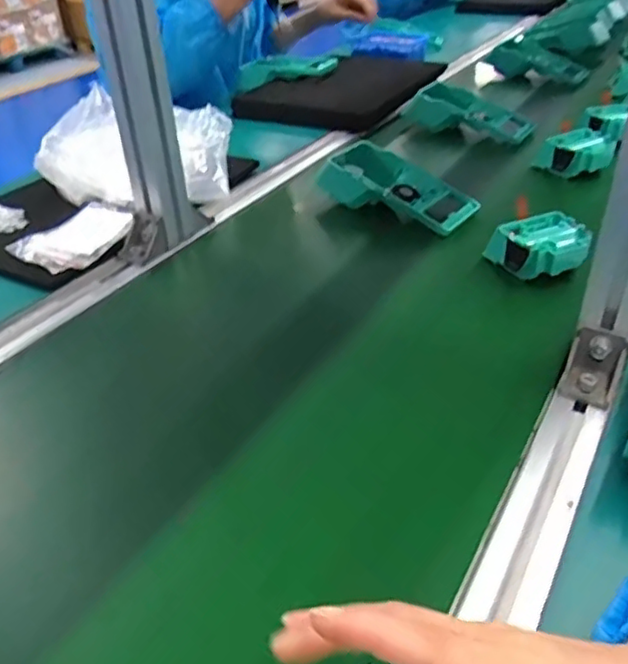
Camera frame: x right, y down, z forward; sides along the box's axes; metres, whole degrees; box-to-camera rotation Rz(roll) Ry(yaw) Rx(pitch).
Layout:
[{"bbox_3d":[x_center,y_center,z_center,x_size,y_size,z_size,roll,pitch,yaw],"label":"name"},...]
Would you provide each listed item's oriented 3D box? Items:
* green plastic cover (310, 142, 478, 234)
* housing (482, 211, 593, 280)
[{"bbox_3d":[0.092,-0.171,0.743,0.199,0.048,0.093,27,46,35],"label":"green plastic cover"},{"bbox_3d":[0.217,-0.083,0.611,0.077,0.036,0.075,-14,37,-15],"label":"housing"}]

